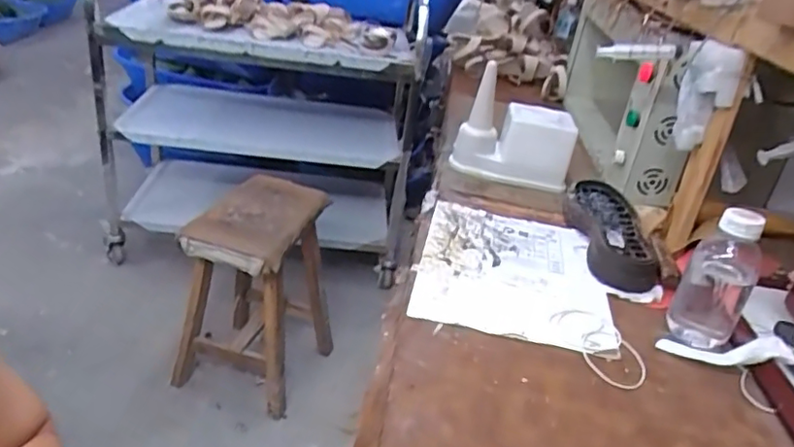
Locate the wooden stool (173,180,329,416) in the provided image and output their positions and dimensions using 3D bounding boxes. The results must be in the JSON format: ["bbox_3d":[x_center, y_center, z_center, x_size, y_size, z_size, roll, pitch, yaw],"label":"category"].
[{"bbox_3d":[-0.329,0.167,1.434,0.273,0.457,0.330,17,29,14],"label":"wooden stool"}]

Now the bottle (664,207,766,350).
[{"bbox_3d":[0.367,0.054,0.675,0.068,0.160,0.081,28,34,34],"label":"bottle"}]

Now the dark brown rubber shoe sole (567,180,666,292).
[{"bbox_3d":[0.308,0.013,0.869,0.096,0.037,0.272,7,28,0],"label":"dark brown rubber shoe sole"}]

